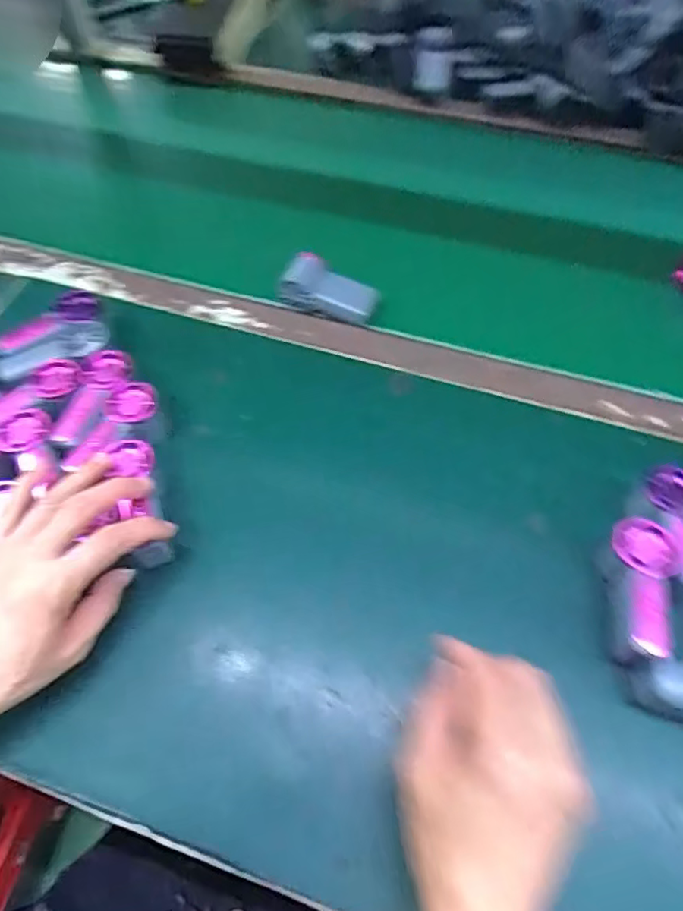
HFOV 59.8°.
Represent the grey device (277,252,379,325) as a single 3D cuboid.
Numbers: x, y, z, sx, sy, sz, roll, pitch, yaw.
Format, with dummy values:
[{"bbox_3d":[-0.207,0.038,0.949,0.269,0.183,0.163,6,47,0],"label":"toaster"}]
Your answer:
[{"bbox_3d":[-0.013,-0.165,0.587,0.098,0.032,0.044,23,61,12],"label":"grey device"}]

